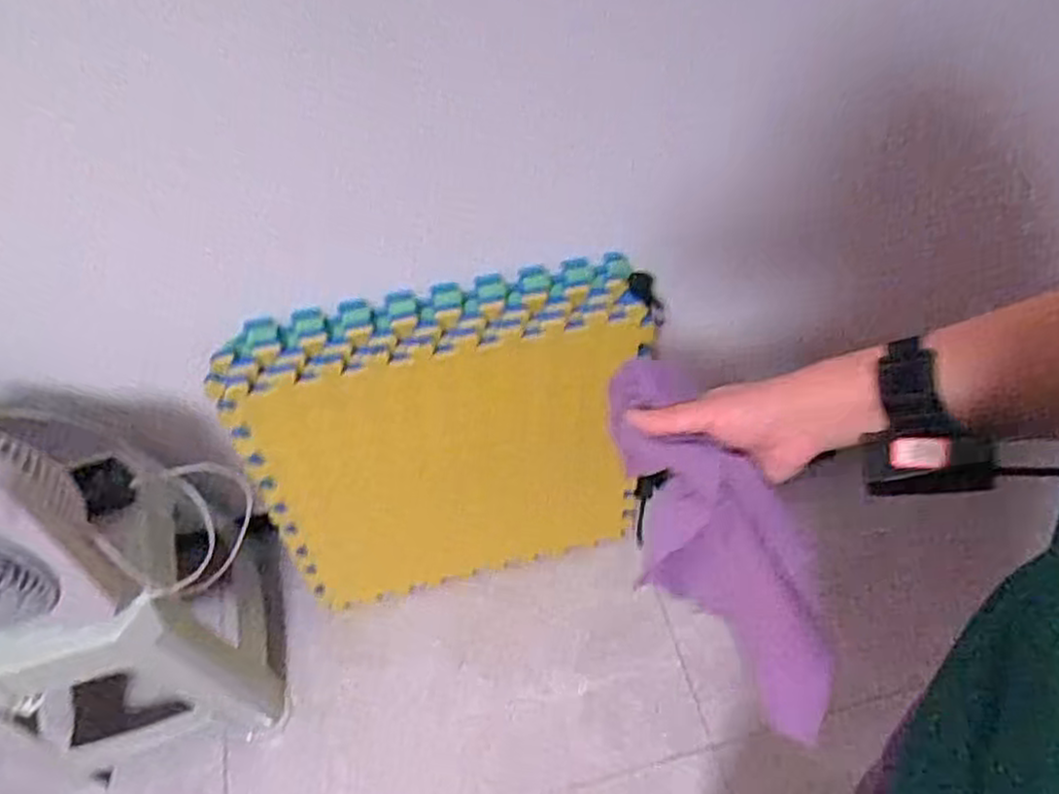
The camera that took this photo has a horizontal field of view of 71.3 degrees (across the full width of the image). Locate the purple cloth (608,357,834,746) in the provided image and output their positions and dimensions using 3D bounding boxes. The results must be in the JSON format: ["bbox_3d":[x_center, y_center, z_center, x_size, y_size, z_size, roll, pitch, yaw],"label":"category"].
[{"bbox_3d":[0.136,0.106,0.519,0.079,0.084,0.260,-28,89,-17],"label":"purple cloth"}]

